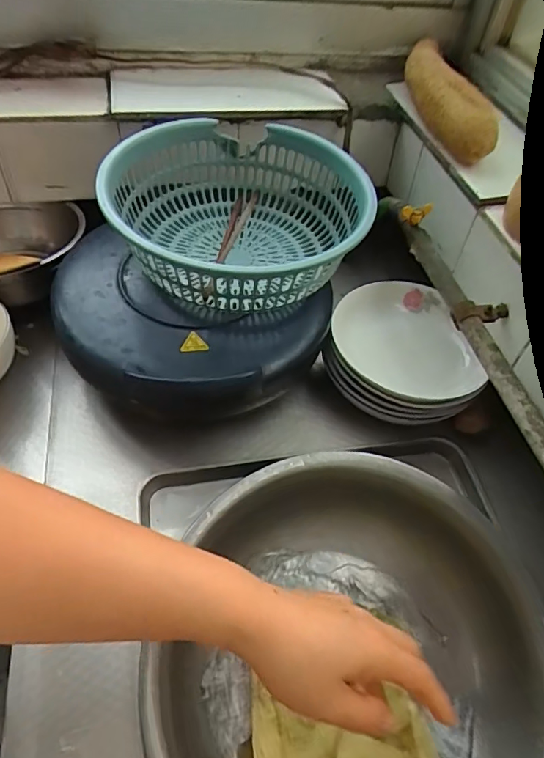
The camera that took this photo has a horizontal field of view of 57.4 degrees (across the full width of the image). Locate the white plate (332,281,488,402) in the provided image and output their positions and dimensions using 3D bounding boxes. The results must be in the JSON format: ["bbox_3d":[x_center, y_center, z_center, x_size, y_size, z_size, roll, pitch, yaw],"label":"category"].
[{"bbox_3d":[0.166,-0.046,0.604,0.170,0.031,0.177,3,52,-4],"label":"white plate"}]

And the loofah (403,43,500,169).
[{"bbox_3d":[0.198,-0.355,0.622,0.045,0.064,0.253,-8,53,-12],"label":"loofah"}]

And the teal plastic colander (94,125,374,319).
[{"bbox_3d":[-0.045,-0.185,0.559,0.267,0.108,0.308,-16,56,-17],"label":"teal plastic colander"}]

